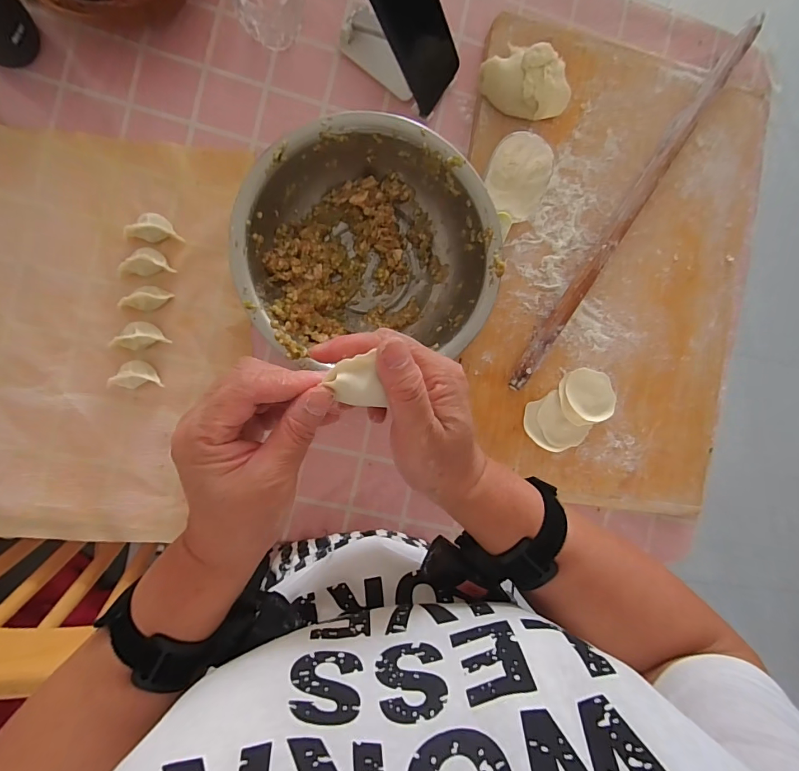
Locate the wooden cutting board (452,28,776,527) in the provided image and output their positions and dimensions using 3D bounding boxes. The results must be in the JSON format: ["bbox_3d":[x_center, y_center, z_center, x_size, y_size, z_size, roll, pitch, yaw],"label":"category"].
[{"bbox_3d":[0.274,-0.149,0.545,0.389,0.026,0.601,8,91,-8],"label":"wooden cutting board"}]

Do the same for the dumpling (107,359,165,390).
[{"bbox_3d":[-0.297,-0.013,0.474,0.050,0.028,0.031,-1,92,-9],"label":"dumpling"}]

